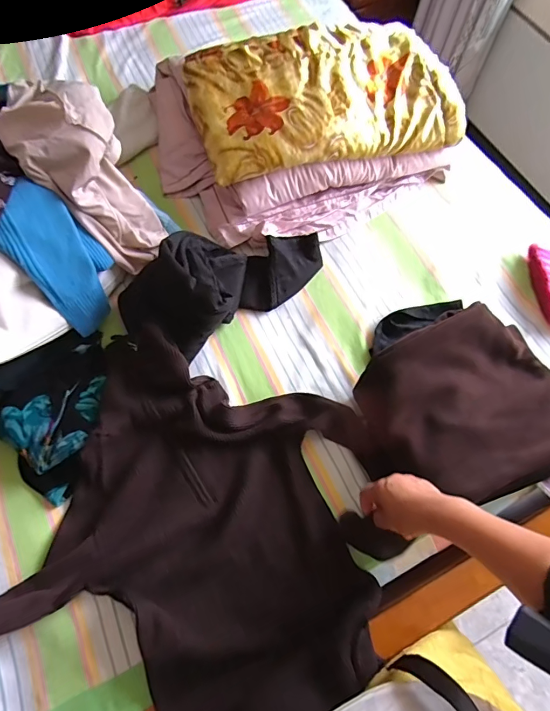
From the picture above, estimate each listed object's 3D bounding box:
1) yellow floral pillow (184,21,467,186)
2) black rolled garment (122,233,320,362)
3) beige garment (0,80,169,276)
[{"bbox_3d":[0.095,-0.538,0.844,0.514,0.080,0.311,-15,68,-10],"label":"yellow floral pillow"},{"bbox_3d":[-0.084,-0.147,0.758,0.371,0.138,0.184,-24,69,-27],"label":"black rolled garment"},{"bbox_3d":[-0.319,-0.300,0.713,0.139,0.307,0.147,22,61,45],"label":"beige garment"}]

